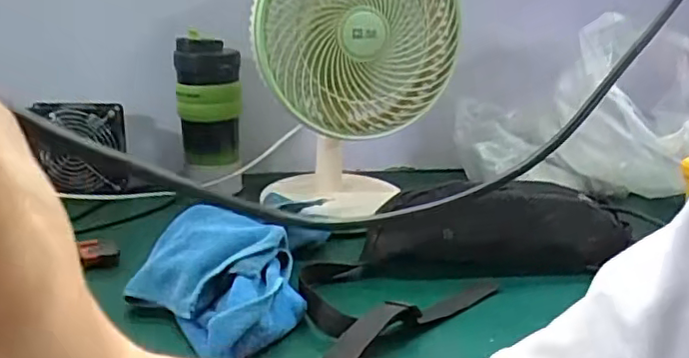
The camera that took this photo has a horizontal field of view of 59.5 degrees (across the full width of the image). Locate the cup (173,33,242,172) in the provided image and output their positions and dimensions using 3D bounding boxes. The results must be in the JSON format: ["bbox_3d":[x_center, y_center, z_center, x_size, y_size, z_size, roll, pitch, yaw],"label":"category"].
[{"bbox_3d":[-0.186,-0.105,0.825,0.084,0.169,0.085,3,17,-1],"label":"cup"}]

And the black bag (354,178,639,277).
[{"bbox_3d":[0.158,0.053,0.633,0.268,0.087,0.064,0,19,-6],"label":"black bag"}]

